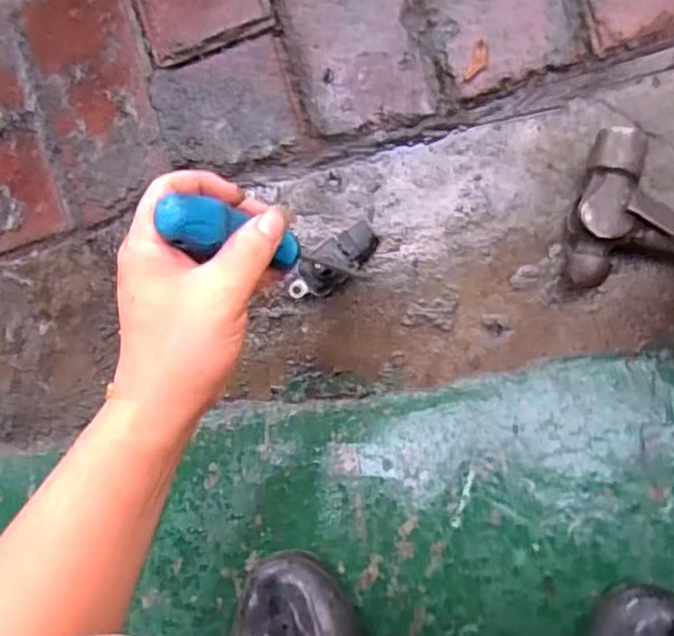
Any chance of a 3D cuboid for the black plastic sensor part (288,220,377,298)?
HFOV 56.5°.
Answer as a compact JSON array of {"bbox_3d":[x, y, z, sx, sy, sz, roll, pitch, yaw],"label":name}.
[{"bbox_3d":[-0.003,-0.045,0.525,0.083,0.037,0.033,-36,86,9],"label":"black plastic sensor part"}]

